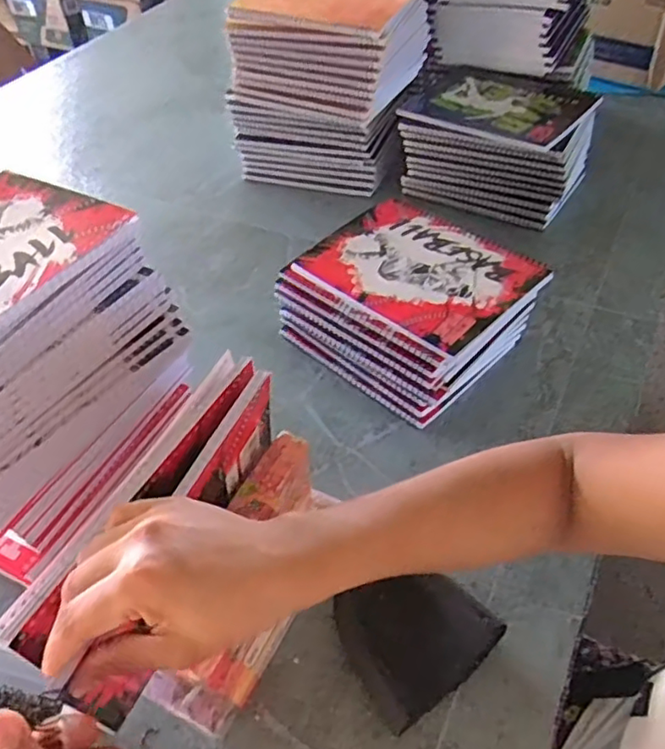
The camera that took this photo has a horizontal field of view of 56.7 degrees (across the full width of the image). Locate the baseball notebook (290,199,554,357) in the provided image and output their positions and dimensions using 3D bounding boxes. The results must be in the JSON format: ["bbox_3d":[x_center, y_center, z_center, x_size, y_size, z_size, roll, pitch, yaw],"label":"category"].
[{"bbox_3d":[0.079,-0.097,0.560,0.184,0.008,0.142,33,57,30],"label":"baseball notebook"}]

